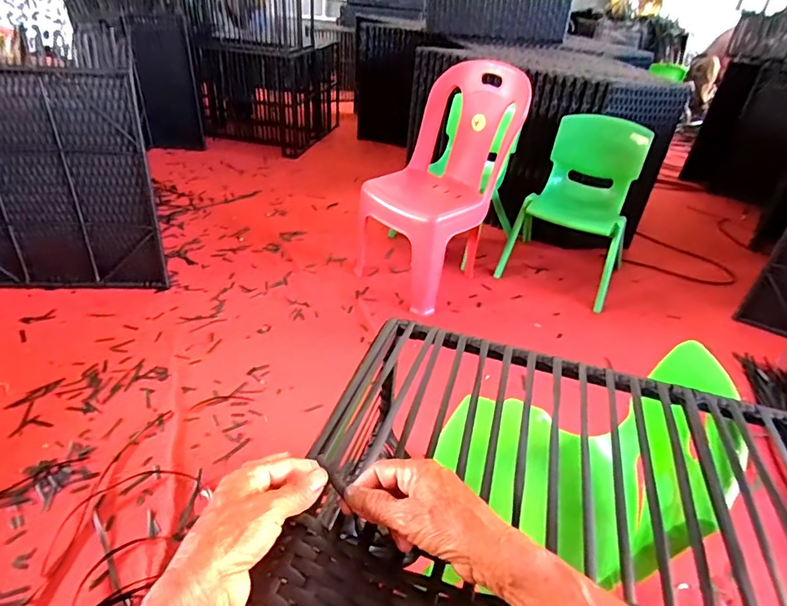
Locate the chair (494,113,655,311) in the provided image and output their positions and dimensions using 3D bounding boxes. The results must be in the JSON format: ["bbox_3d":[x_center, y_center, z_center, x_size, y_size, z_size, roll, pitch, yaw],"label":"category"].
[{"bbox_3d":[0.600,-0.304,1.560,0.375,0.510,0.330,19,38,17],"label":"chair"}]

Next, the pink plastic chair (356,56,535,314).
[{"bbox_3d":[0.121,-0.357,1.477,0.357,0.633,0.395,28,41,28],"label":"pink plastic chair"}]

